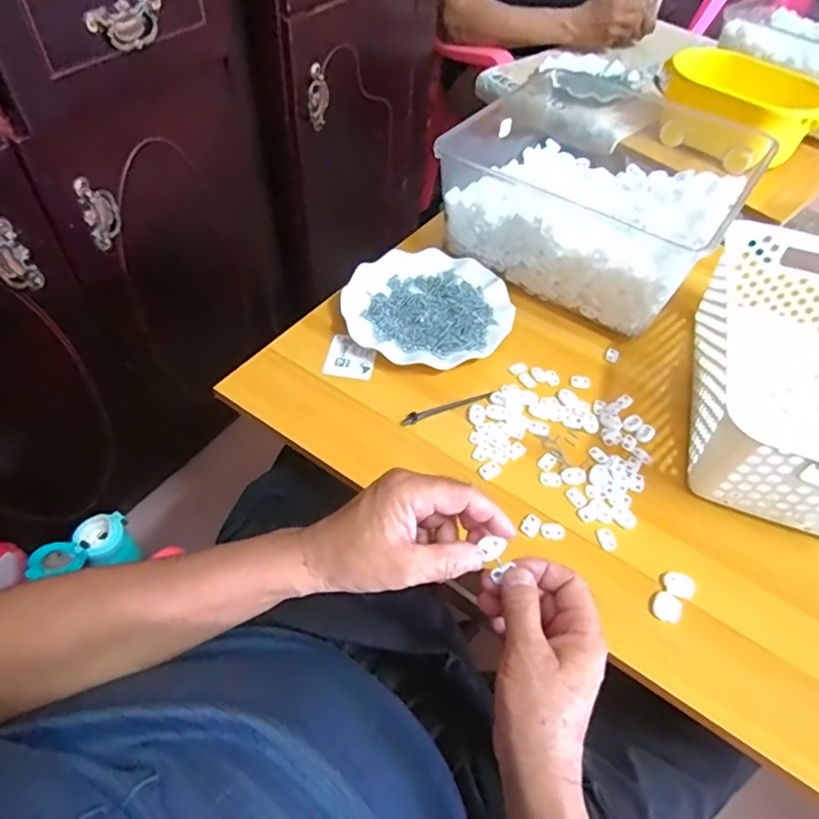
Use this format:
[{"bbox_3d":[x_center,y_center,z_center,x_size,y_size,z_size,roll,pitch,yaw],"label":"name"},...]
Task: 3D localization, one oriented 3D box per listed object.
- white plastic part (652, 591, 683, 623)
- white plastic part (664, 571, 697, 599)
[{"bbox_3d":[0.201,0.154,0.447,0.020,0.006,0.023,26,54,15],"label":"white plastic part"},{"bbox_3d":[0.218,0.140,0.461,0.021,0.008,0.023,-29,59,-25],"label":"white plastic part"}]

